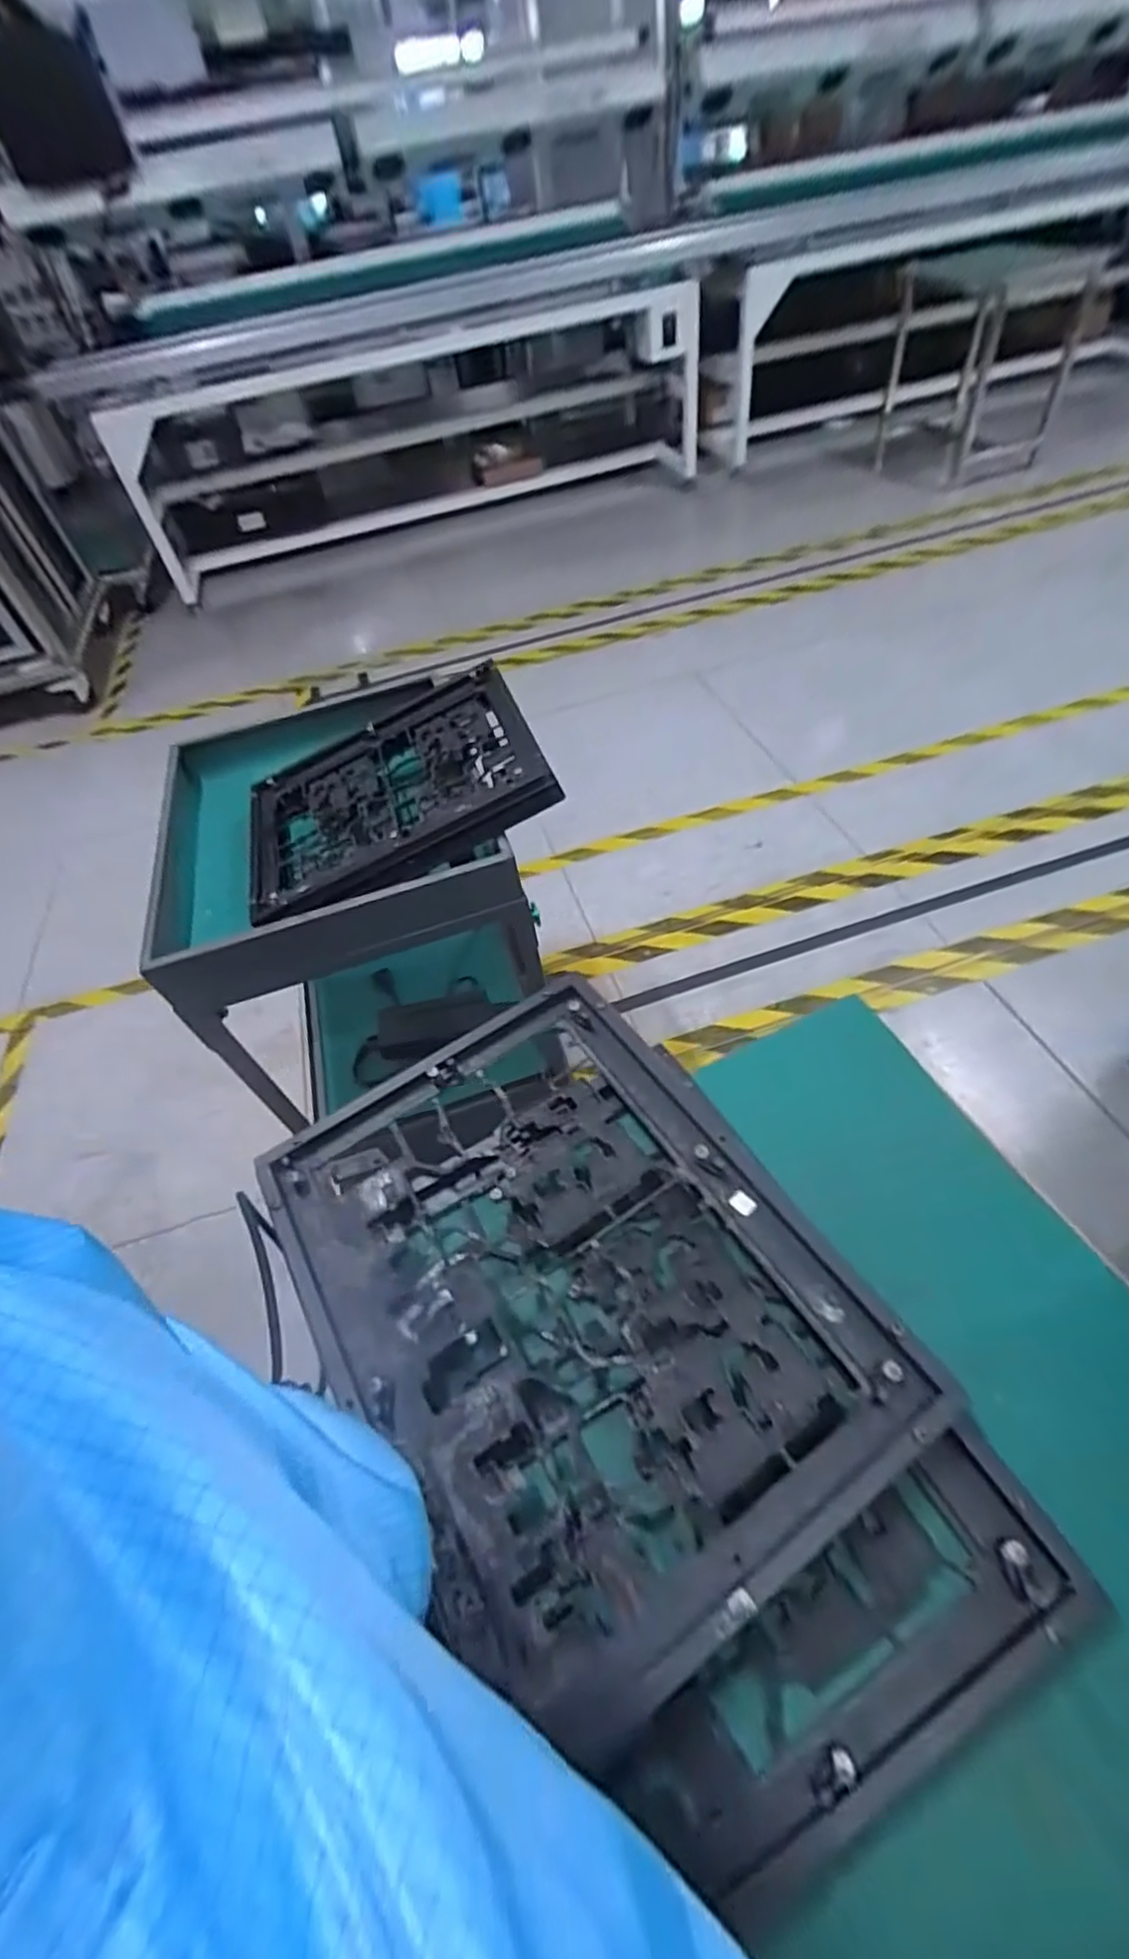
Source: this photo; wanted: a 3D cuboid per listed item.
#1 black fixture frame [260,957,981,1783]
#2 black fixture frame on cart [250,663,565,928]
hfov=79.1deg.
[{"bbox_3d":[-0.003,0.170,0.396,0.257,0.044,0.336,-29,53,-18],"label":"black fixture frame"},{"bbox_3d":[-0.203,-0.215,0.778,0.343,0.030,0.302,-26,49,3],"label":"black fixture frame on cart"}]

